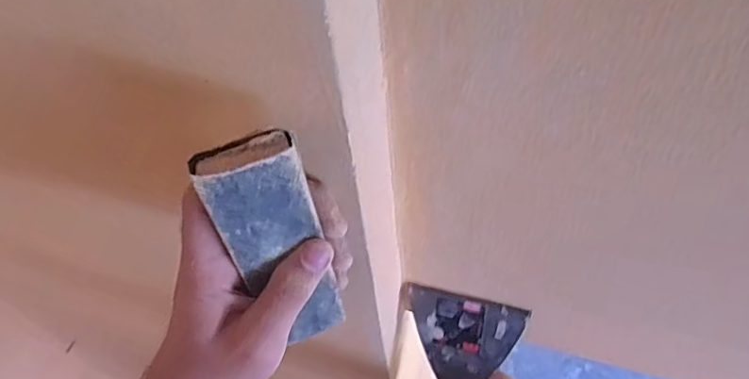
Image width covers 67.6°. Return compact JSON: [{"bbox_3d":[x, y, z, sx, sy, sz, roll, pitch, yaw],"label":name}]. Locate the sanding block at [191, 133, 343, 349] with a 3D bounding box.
[{"bbox_3d":[-0.043,0.030,0.269,0.043,0.134,0.015,-22,46,-8],"label":"sanding block"}]

